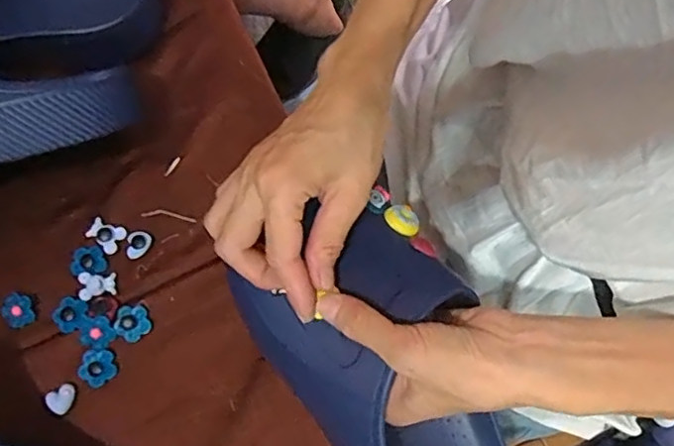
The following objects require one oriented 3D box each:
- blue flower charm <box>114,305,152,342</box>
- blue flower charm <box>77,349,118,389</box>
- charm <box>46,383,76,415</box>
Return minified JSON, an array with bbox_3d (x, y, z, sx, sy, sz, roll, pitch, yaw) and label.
[{"bbox_3d":[-0.144,0.070,0.415,0.023,0.004,0.025,0,76,0],"label":"blue flower charm"},{"bbox_3d":[-0.167,0.101,0.409,0.025,0.005,0.024,0,76,0],"label":"blue flower charm"},{"bbox_3d":[-0.189,0.121,0.404,0.020,0.004,0.018,-31,78,-7],"label":"charm"}]

